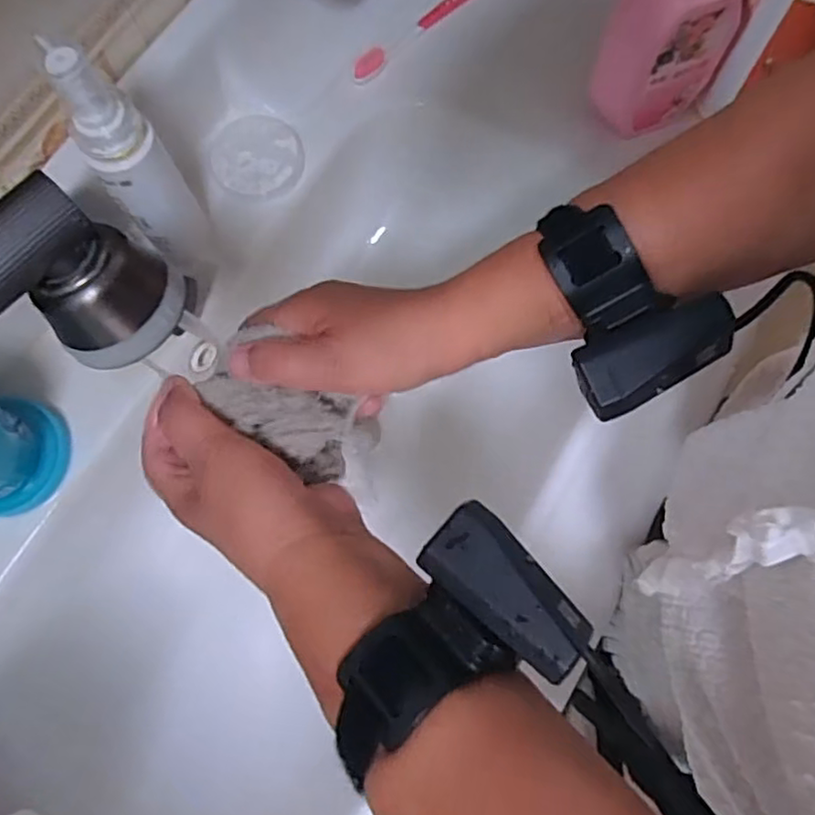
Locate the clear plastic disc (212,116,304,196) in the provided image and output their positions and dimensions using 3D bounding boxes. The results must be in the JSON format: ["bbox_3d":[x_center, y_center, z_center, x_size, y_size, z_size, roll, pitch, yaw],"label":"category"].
[{"bbox_3d":[-0.119,-0.200,0.512,0.070,0.014,0.066,0,74,1],"label":"clear plastic disc"}]

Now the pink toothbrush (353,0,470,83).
[{"bbox_3d":[0.018,-0.333,0.550,0.170,0.013,0.020,-42,78,-10],"label":"pink toothbrush"}]

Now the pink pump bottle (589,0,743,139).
[{"bbox_3d":[0.181,-0.262,0.433,0.086,0.183,0.052,-9,65,-2],"label":"pink pump bottle"}]

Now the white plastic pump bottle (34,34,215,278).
[{"bbox_3d":[-0.172,-0.148,0.416,0.046,0.178,0.047,2,74,1],"label":"white plastic pump bottle"}]

